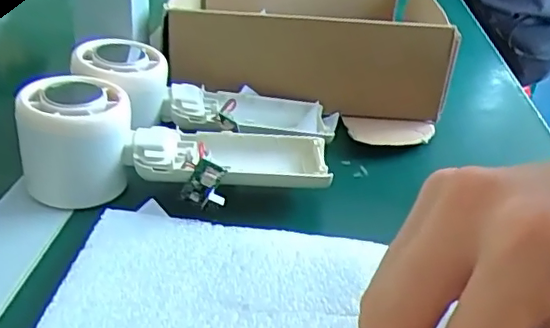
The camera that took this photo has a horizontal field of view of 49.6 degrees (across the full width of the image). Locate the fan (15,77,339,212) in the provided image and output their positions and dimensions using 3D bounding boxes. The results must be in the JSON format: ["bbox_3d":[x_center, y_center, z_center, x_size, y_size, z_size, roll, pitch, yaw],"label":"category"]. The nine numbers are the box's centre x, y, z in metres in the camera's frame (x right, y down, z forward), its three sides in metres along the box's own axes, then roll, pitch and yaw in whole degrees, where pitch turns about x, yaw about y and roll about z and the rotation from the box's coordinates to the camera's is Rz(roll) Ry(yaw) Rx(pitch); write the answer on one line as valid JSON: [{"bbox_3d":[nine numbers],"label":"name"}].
[{"bbox_3d":[-0.051,-0.011,0.319,0.158,0.047,0.061,6,29,-1],"label":"fan"}]

